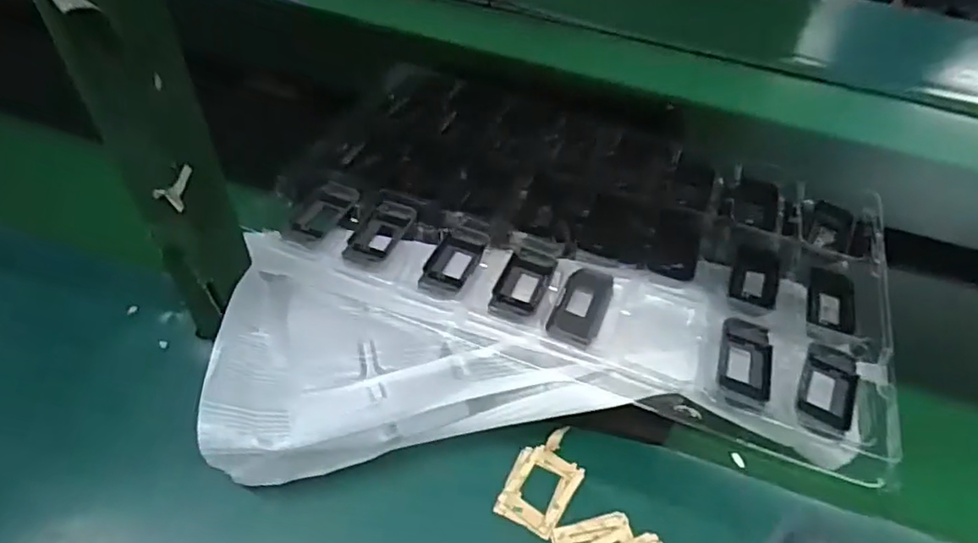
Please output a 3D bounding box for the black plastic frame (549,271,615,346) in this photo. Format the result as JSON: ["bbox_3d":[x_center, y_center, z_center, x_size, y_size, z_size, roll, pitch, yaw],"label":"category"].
[{"bbox_3d":[0.073,0.026,0.473,0.036,0.004,0.077,21,50,13],"label":"black plastic frame"}]

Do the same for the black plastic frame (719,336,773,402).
[{"bbox_3d":[0.186,0.069,0.442,0.035,0.009,0.055,19,49,11],"label":"black plastic frame"}]

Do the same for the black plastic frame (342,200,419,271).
[{"bbox_3d":[-0.090,-0.032,0.506,0.038,0.004,0.076,20,49,12],"label":"black plastic frame"}]

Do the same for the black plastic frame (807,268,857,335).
[{"bbox_3d":[0.276,0.023,0.492,0.037,0.010,0.065,21,50,13],"label":"black plastic frame"}]

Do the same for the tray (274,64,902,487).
[{"bbox_3d":[0.085,-0.052,0.542,0.503,0.021,0.307,19,49,12],"label":"tray"}]

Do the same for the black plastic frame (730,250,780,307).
[{"bbox_3d":[0.219,0.003,0.505,0.038,0.012,0.063,20,49,12],"label":"black plastic frame"}]

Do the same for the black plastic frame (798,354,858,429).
[{"bbox_3d":[0.240,0.083,0.432,0.037,0.005,0.061,27,51,18],"label":"black plastic frame"}]

